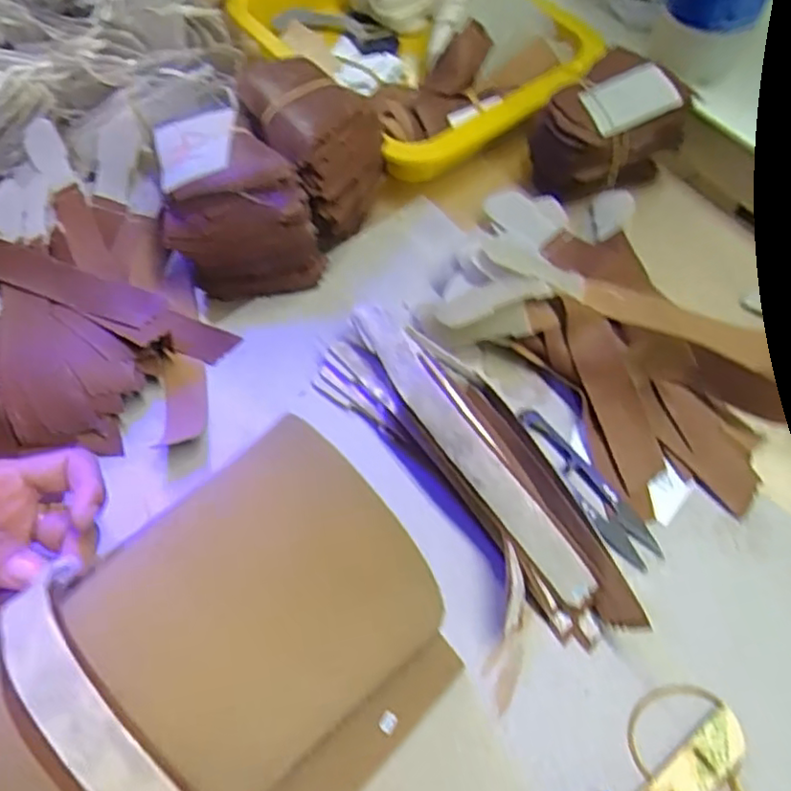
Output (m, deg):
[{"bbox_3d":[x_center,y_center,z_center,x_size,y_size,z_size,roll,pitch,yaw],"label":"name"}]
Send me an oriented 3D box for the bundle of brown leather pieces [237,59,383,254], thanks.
[{"bbox_3d":[-0.052,-0.159,0.413,0.066,0.079,0.105,-32,66,-14],"label":"bundle of brown leather pieces"}]

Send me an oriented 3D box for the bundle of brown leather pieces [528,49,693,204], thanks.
[{"bbox_3d":[0.134,-0.178,0.423,0.094,0.067,0.066,-18,63,-7],"label":"bundle of brown leather pieces"}]

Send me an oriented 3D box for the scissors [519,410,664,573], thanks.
[{"bbox_3d":[0.103,0.047,0.339,0.022,0.009,0.098,-32,66,-14],"label":"scissors"}]

